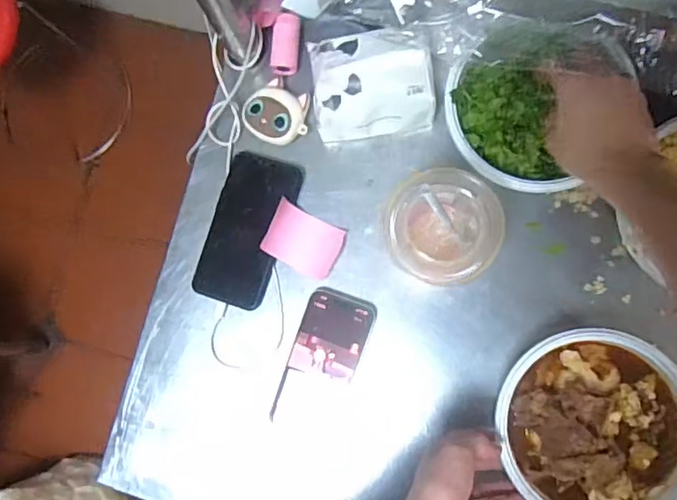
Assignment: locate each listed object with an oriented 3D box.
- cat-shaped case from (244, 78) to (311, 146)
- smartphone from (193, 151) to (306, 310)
[{"bbox_3d":[-0.063,-0.143,0.603,0.065,0.022,0.063,39,89,9],"label":"cat-shaped case"},{"bbox_3d":[-0.098,-0.022,0.609,0.083,0.017,0.158,16,86,8],"label":"smartphone"}]

